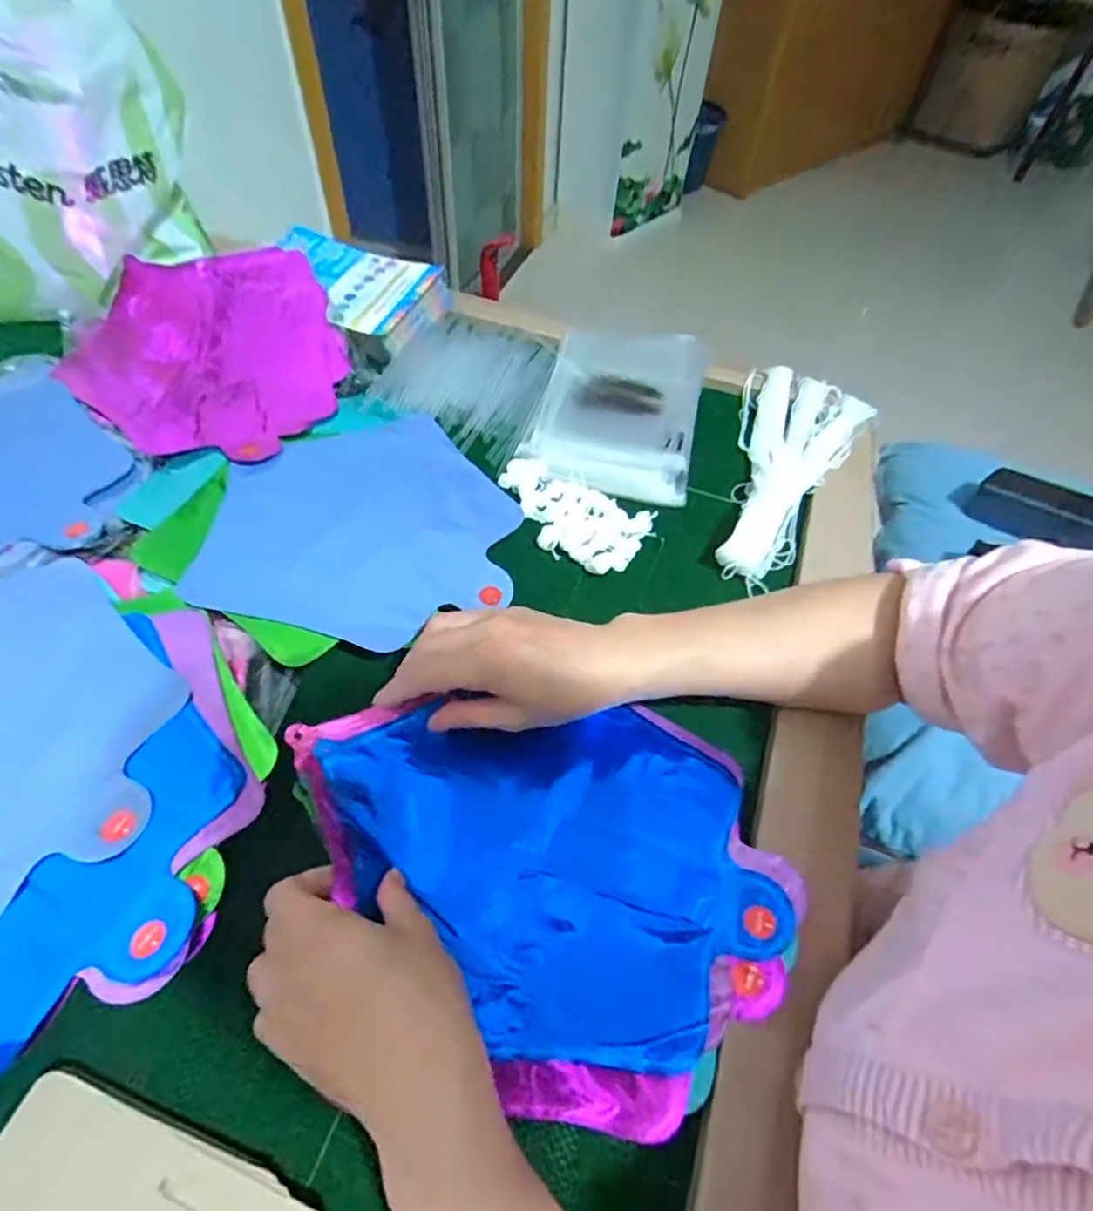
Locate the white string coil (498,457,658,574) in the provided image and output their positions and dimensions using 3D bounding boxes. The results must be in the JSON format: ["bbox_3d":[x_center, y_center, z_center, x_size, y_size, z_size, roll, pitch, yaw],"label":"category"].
[{"bbox_3d":[0.015,-0.075,0.489,0.131,0.012,0.074,27,56,15],"label":"white string coil"}]

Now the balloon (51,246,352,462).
[{"bbox_3d":[-0.319,-0.256,0.561,0.298,0.045,0.223,35,58,20],"label":"balloon"}]

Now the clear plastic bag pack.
[{"bbox_3d":[0.069,-0.188,0.566,0.144,0.024,0.218,13,53,5],"label":"clear plastic bag pack"}]

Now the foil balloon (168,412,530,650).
[{"bbox_3d":[-0.139,-0.068,0.460,0.219,0.015,0.225,0,53,-5],"label":"foil balloon"}]

